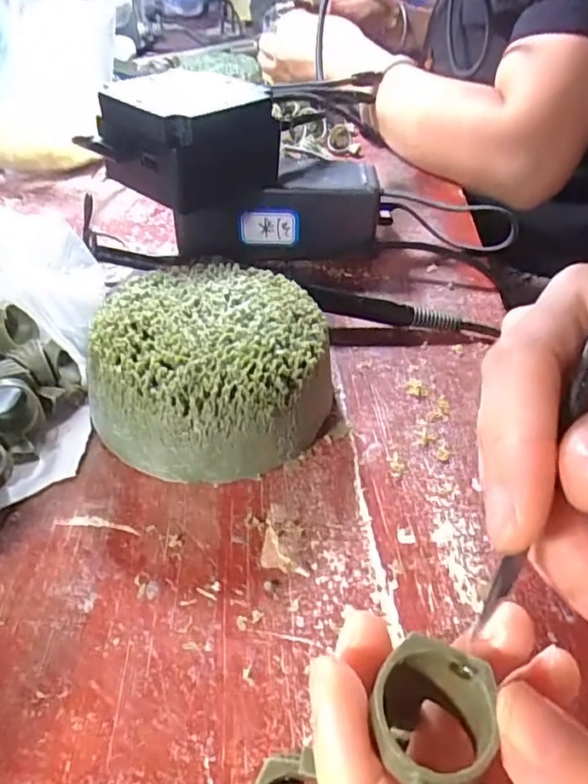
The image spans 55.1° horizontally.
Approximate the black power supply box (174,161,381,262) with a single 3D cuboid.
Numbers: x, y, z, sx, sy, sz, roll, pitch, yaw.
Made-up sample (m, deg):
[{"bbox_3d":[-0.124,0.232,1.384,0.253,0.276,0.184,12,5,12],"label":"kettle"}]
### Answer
[{"bbox_3d":[-0.010,-0.117,0.369,0.128,0.051,0.051,-3,41,-5],"label":"black power supply box"}]

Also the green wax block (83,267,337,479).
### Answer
[{"bbox_3d":[-0.034,-0.013,0.255,0.100,0.050,0.102,4,41,3],"label":"green wax block"}]

